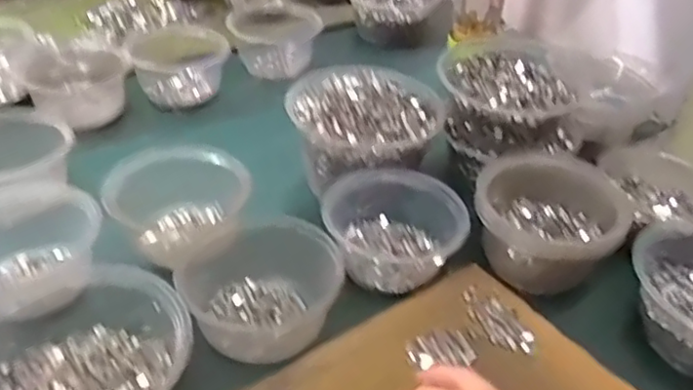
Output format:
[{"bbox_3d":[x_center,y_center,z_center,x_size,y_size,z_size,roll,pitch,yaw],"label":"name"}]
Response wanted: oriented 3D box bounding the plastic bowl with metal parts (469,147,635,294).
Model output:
[{"bbox_3d":[0.170,0.021,0.530,0.107,0.075,0.109,3,38,-2],"label":"plastic bowl with metal parts"}]

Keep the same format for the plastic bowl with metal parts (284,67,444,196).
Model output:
[{"bbox_3d":[0.017,-0.064,0.614,0.141,0.076,0.136,3,38,-2],"label":"plastic bowl with metal parts"}]

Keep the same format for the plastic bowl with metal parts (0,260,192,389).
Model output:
[{"bbox_3d":[-0.170,0.106,0.401,0.132,0.052,0.127,-28,48,-35],"label":"plastic bowl with metal parts"}]

